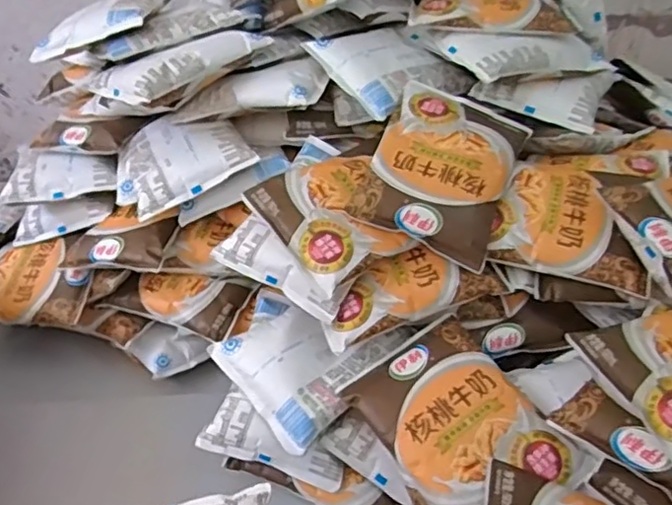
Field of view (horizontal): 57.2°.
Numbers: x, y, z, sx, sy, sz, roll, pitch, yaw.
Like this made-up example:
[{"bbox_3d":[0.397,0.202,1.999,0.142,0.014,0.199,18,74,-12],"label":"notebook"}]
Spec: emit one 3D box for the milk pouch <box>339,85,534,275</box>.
[{"bbox_3d":[0.077,-0.061,0.435,0.096,0.021,0.125,23,65,7],"label":"milk pouch"}]

